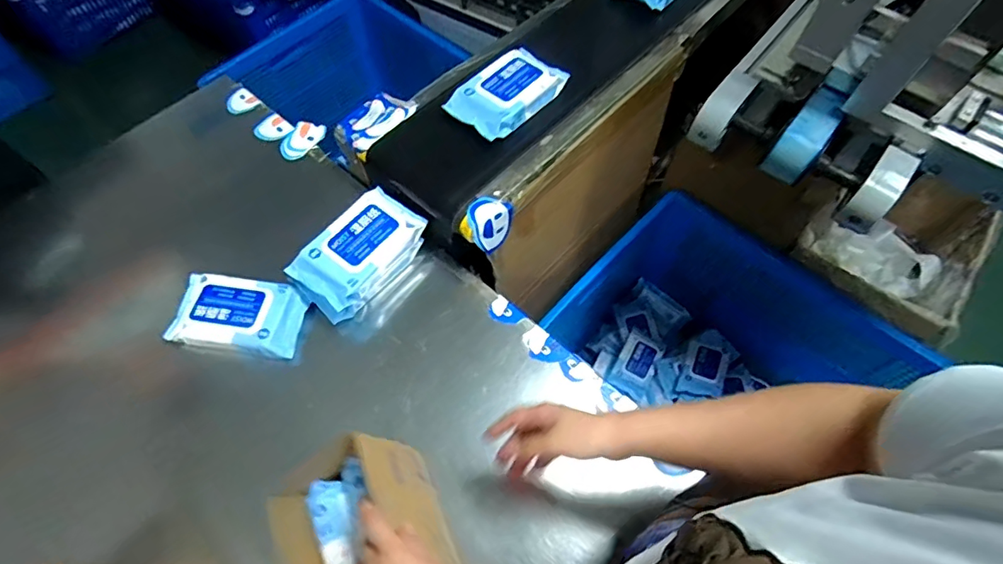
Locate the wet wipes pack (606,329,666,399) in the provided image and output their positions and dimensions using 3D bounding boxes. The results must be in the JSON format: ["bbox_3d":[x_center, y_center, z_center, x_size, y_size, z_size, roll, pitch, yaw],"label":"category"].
[{"bbox_3d":[0.365,0.216,1.369,0.104,0.041,0.176,28,65,14],"label":"wet wipes pack"}]

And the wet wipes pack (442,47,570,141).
[{"bbox_3d":[0.007,-0.301,0.805,0.113,0.046,0.180,36,67,18],"label":"wet wipes pack"}]

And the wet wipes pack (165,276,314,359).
[{"bbox_3d":[-0.375,0.052,0.730,0.176,0.050,0.107,9,62,5],"label":"wet wipes pack"}]

